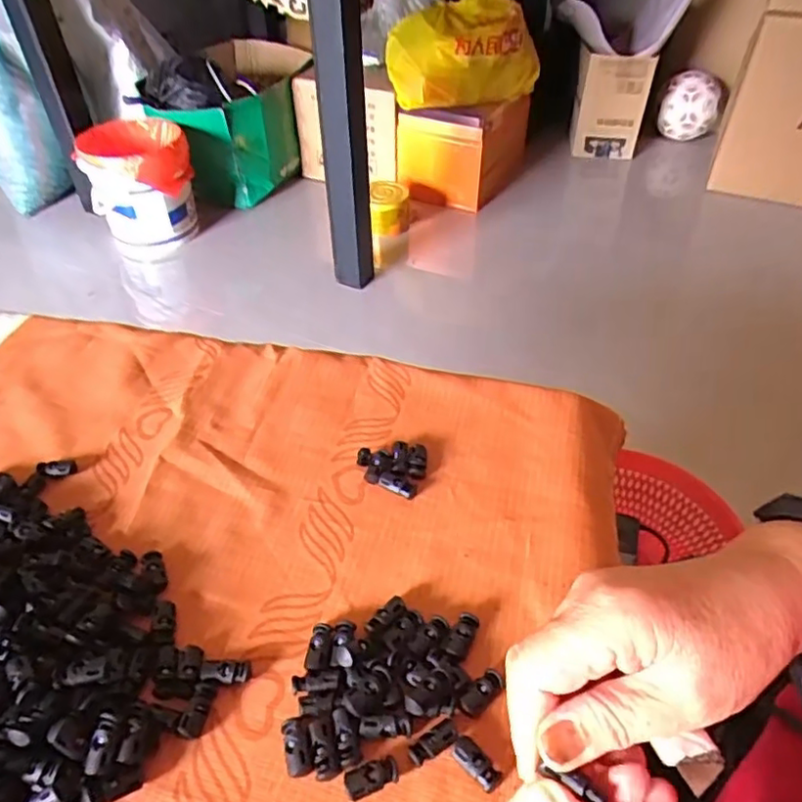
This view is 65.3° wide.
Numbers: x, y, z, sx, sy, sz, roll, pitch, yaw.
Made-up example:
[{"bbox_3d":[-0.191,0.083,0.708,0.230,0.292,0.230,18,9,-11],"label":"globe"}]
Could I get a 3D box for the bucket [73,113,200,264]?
[{"bbox_3d":[-0.673,-0.549,1.649,0.259,0.292,0.245,-16,46,-16],"label":"bucket"}]

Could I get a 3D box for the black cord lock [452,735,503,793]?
[{"bbox_3d":[0.039,0.186,0.320,0.014,0.009,0.027,-33,52,-30],"label":"black cord lock"}]

